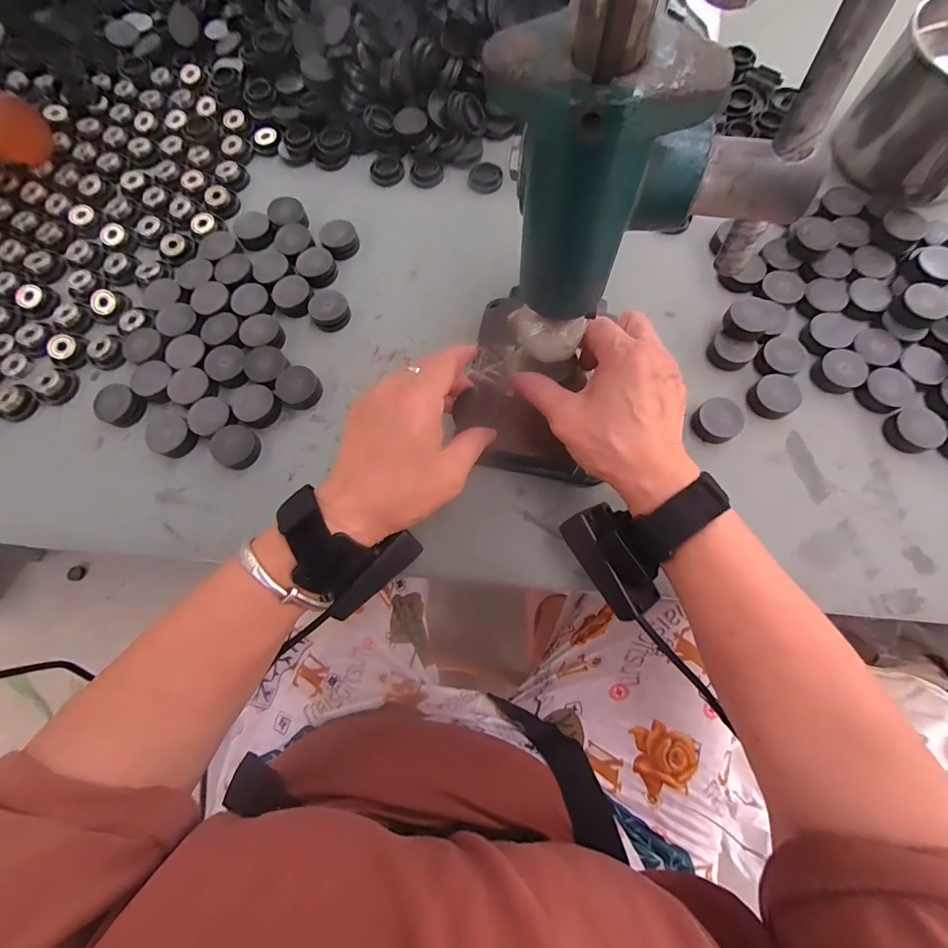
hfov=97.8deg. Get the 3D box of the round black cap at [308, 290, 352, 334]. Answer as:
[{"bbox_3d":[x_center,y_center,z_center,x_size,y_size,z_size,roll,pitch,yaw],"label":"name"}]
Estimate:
[{"bbox_3d":[-0.127,-0.145,0.360,0.033,0.016,0.036,0,75,1],"label":"round black cap"}]

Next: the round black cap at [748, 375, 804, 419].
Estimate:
[{"bbox_3d":[0.233,-0.061,0.319,0.034,0.010,0.034,0,75,1],"label":"round black cap"}]

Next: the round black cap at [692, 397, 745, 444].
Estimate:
[{"bbox_3d":[0.186,-0.040,0.316,0.031,0.016,0.032,0,75,1],"label":"round black cap"}]

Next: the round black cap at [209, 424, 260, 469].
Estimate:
[{"bbox_3d":[-0.189,-0.022,0.327,0.034,0.009,0.033,0,75,1],"label":"round black cap"}]

